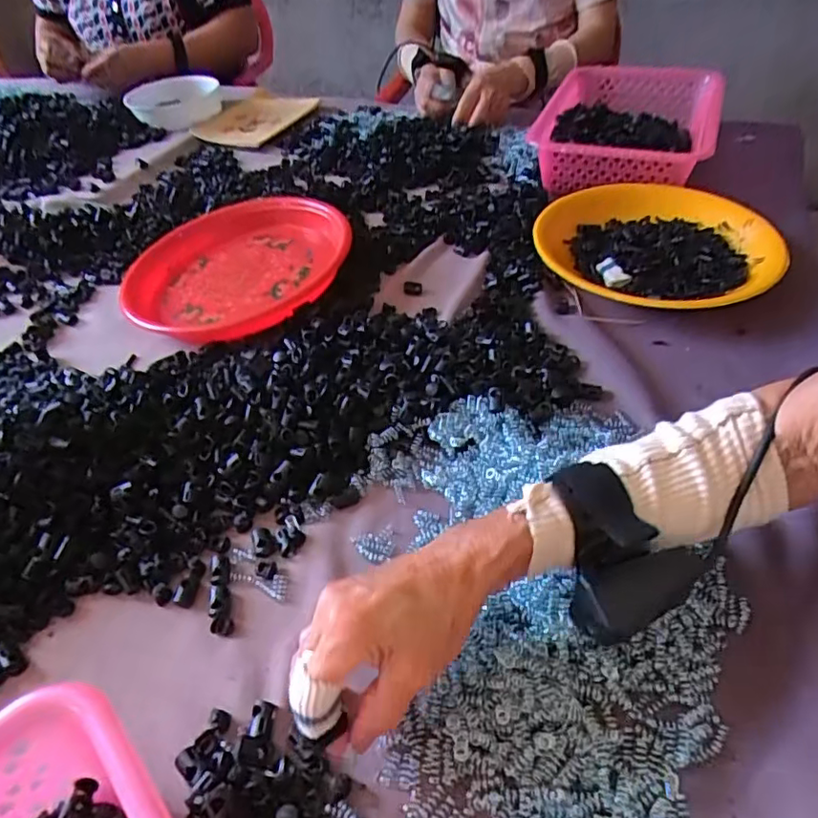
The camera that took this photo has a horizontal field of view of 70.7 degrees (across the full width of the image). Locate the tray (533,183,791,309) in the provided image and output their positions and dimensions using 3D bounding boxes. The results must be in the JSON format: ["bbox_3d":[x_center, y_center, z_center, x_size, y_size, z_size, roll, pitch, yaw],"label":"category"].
[{"bbox_3d":[0.263,-0.176,0.623,0.241,0.038,0.243,-18,46,-12],"label":"tray"}]

